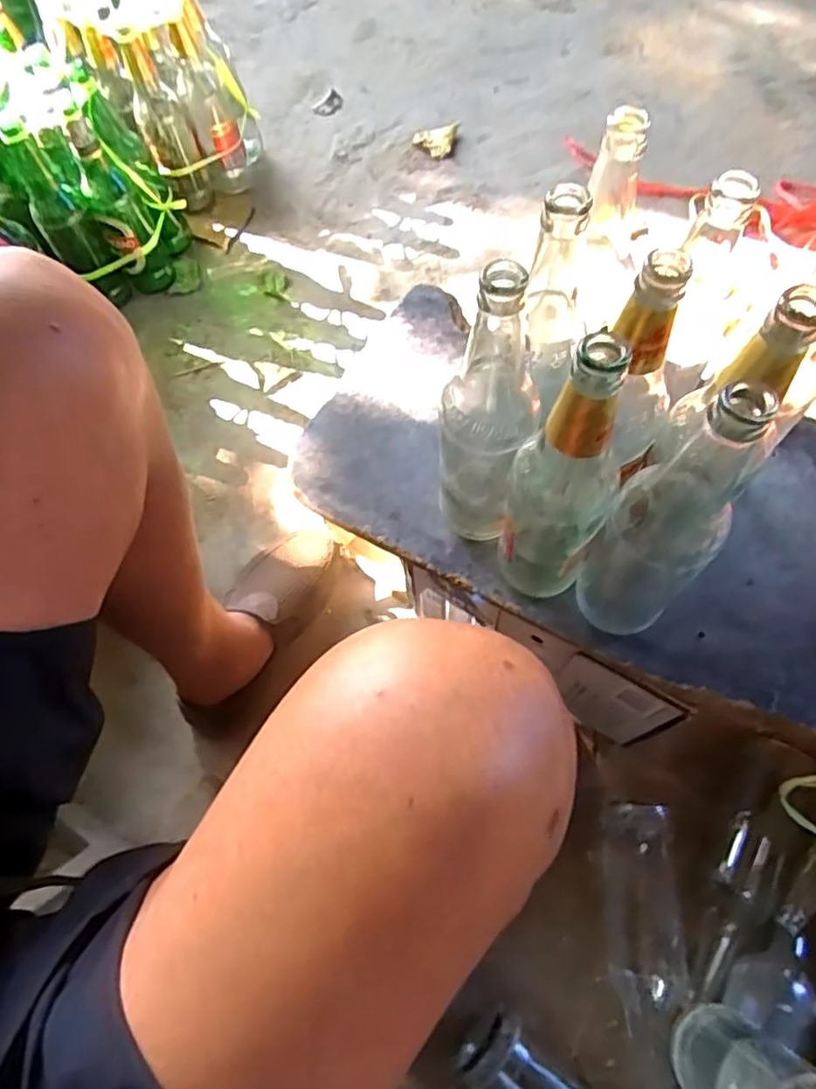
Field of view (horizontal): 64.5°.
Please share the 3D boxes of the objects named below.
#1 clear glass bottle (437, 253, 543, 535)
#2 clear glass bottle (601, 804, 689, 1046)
[{"bbox_3d":[0.054,-0.080,0.448,0.059,0.273,0.062,3,67,4],"label":"clear glass bottle"},{"bbox_3d":[0.228,0.360,0.621,0.074,0.062,0.203,2,67,4],"label":"clear glass bottle"}]

